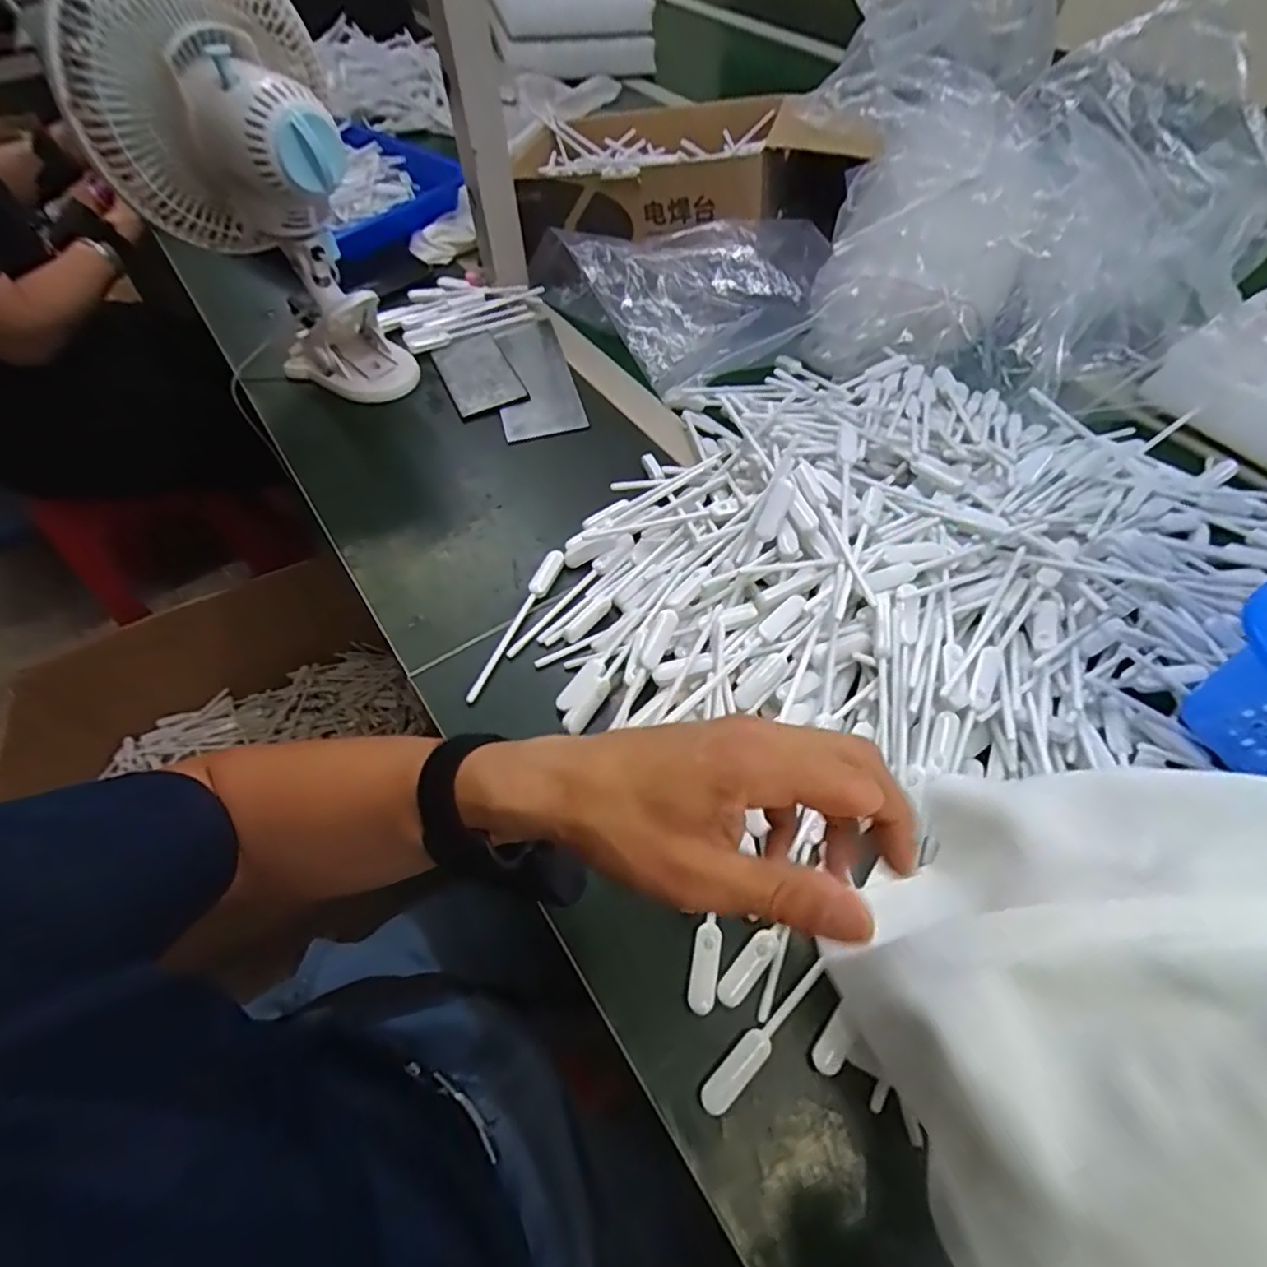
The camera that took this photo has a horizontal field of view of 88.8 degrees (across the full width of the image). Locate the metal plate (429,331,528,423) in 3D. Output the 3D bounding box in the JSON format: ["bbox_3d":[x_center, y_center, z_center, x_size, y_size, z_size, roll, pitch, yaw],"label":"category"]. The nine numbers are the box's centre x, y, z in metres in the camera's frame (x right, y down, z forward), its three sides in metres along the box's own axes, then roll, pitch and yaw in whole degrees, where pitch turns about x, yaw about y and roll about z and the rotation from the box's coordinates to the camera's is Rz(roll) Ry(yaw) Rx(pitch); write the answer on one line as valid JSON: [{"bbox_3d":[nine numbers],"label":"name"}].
[{"bbox_3d":[-0.164,-0.274,0.677,0.072,0.008,0.136,-22,58,-10],"label":"metal plate"}]

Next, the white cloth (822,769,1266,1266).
[{"bbox_3d":[0.188,0.127,0.242,0.217,0.072,0.207,-40,16,18],"label":"white cloth"}]

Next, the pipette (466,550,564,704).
[{"bbox_3d":[-0.090,-0.009,0.494,0.015,0.010,0.142,20,61,16],"label":"pipette"}]

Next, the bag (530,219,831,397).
[{"bbox_3d":[0.059,-0.386,0.699,0.246,0.065,0.284,-27,59,-13],"label":"bag"}]

